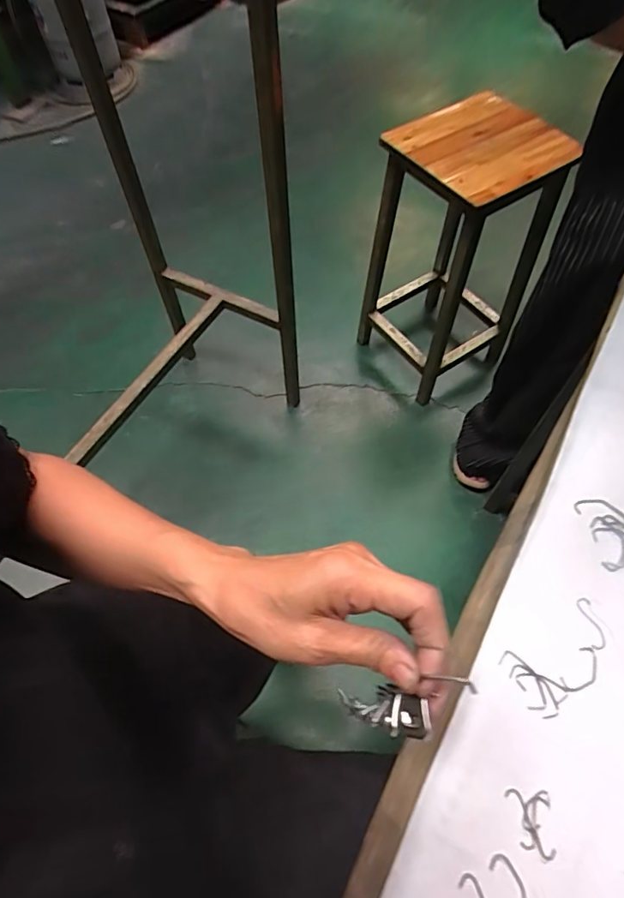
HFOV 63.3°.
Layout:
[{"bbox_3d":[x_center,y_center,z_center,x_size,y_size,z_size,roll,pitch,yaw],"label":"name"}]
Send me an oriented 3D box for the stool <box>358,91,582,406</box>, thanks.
[{"bbox_3d":[0.354,-0.473,1.289,0.349,0.590,0.326,-29,63,-14],"label":"stool"}]

